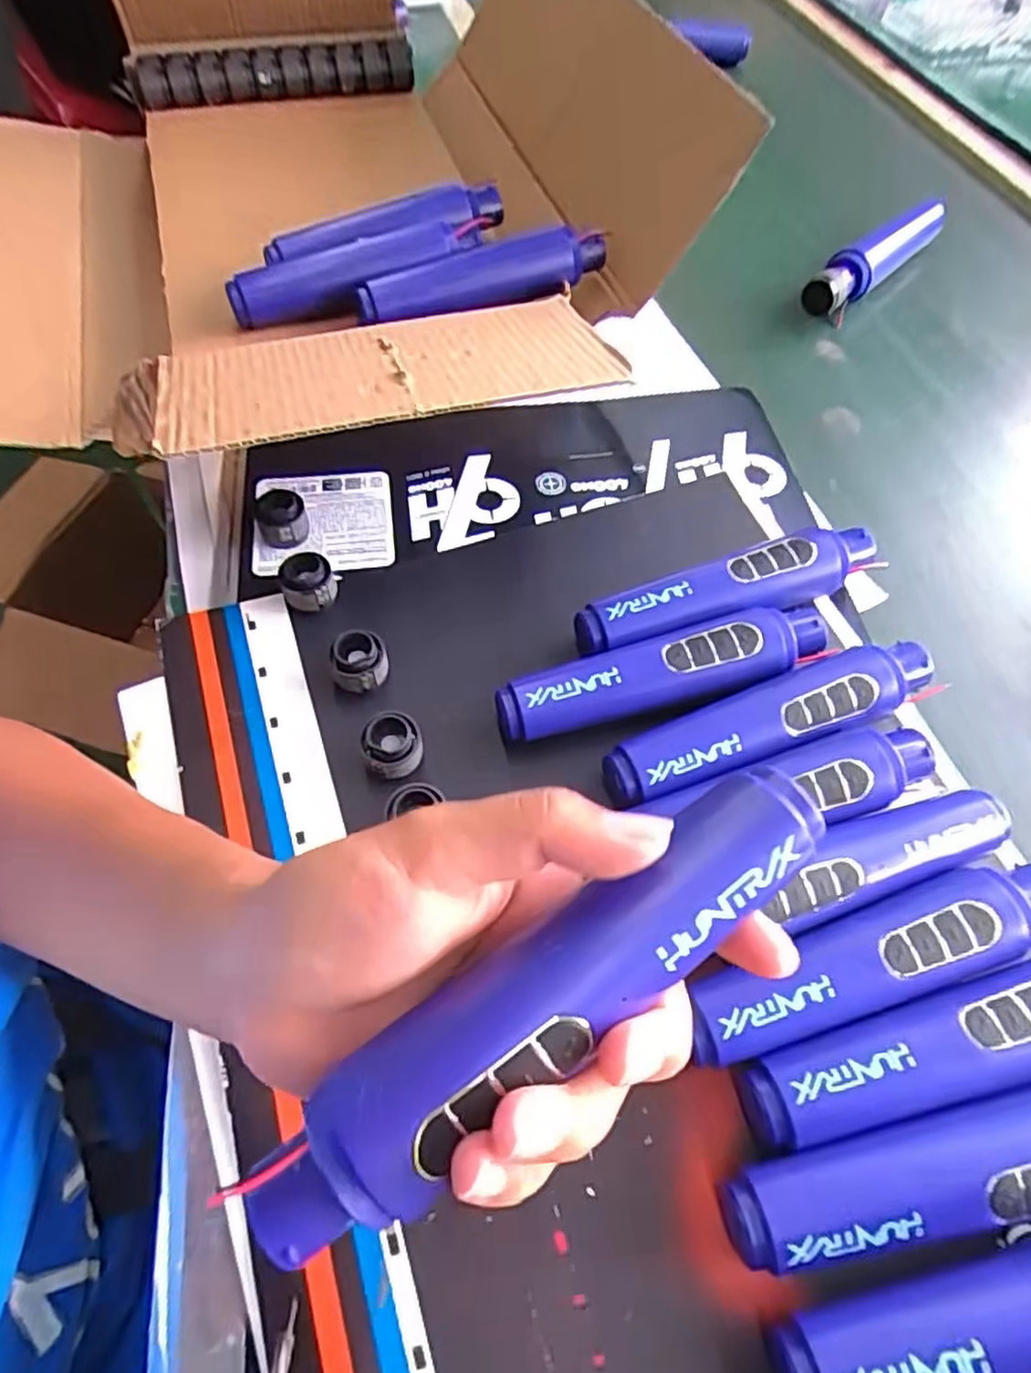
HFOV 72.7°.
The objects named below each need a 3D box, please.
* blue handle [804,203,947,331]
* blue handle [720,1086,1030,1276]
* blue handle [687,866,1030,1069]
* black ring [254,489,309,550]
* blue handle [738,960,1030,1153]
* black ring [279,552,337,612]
[{"bbox_3d":[0.310,-0.368,0.595,0.033,0.028,0.188,41,67,19],"label":"blue handle"},{"bbox_3d":[0.162,0.177,0.259,0.171,0.035,0.037,-7,61,-6],"label":"blue handle"},{"bbox_3d":[0.151,0.114,0.295,0.168,0.040,0.036,-14,62,-10],"label":"blue handle"},{"bbox_3d":[-0.139,-0.099,0.421,0.028,0.028,0.026,1,60,-1],"label":"black ring"},{"bbox_3d":[0.174,0.141,0.281,0.176,0.038,0.041,-11,61,-8],"label":"blue handle"},{"bbox_3d":[-0.117,-0.057,0.397,0.029,0.026,0.029,1,60,-1],"label":"black ring"}]

